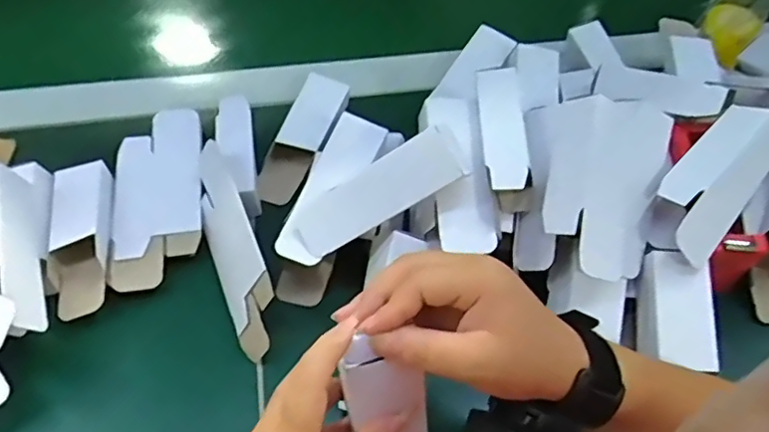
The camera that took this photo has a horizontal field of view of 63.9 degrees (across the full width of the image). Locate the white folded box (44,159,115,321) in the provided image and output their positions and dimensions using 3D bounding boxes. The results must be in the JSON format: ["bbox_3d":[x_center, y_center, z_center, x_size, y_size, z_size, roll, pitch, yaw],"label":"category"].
[{"bbox_3d":[-0.255,0.015,0.513,0.046,0.031,0.136,-7,59,-4],"label":"white folded box"}]

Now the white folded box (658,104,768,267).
[{"bbox_3d":[0.238,-0.028,0.447,0.064,0.026,0.116,33,91,-16],"label":"white folded box"}]

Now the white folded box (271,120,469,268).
[{"bbox_3d":[-0.014,-0.012,0.462,0.156,0.022,0.044,-30,58,20],"label":"white folded box"}]

